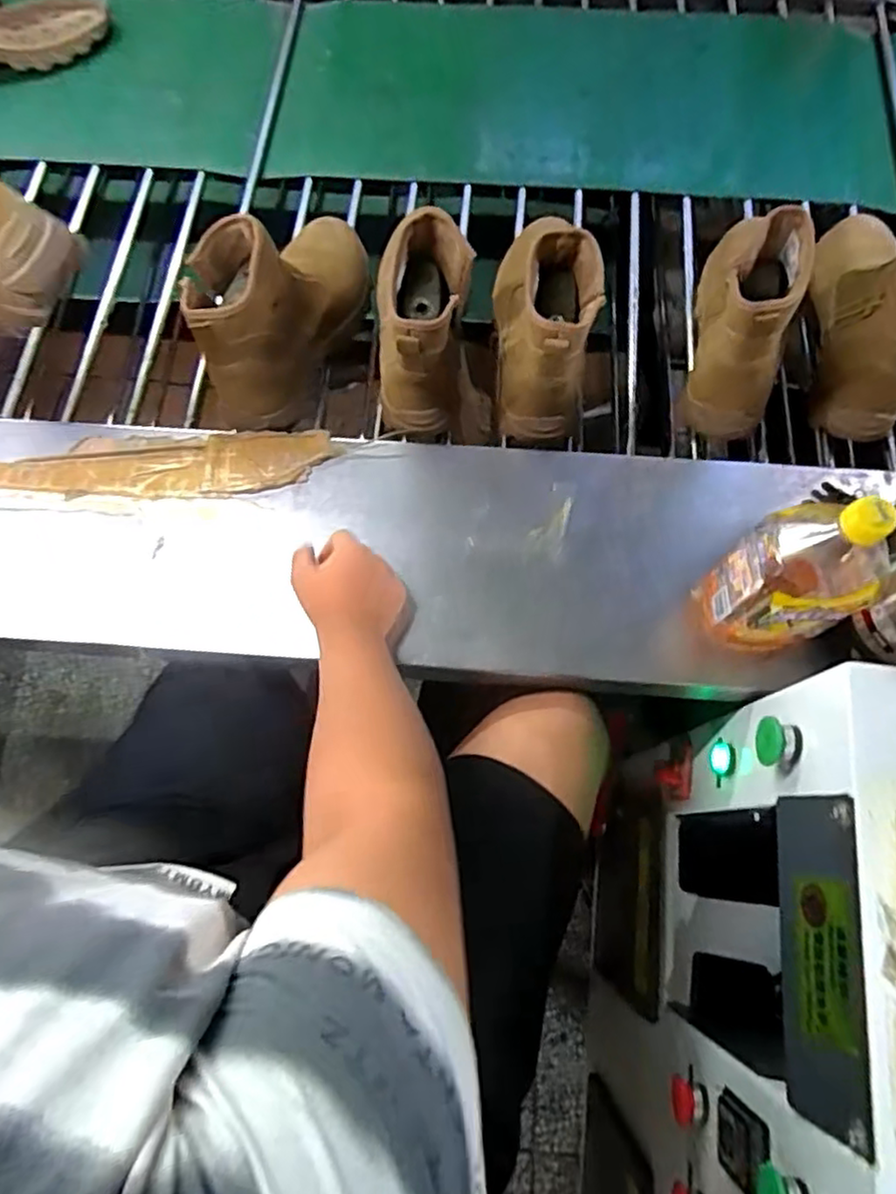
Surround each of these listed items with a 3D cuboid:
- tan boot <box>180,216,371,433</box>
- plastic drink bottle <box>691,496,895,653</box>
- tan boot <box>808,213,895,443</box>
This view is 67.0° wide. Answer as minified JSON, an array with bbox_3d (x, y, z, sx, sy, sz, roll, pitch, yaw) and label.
[{"bbox_3d":[-0.165,-0.330,0.698,0.098,0.154,0.272,20,74,7],"label":"tan boot"},{"bbox_3d":[0.287,-0.020,0.547,0.107,0.203,0.096,-33,75,-9],"label":"plastic drink bottle"},{"bbox_3d":[0.451,-0.320,0.694,0.092,0.150,0.274,10,73,4],"label":"tan boot"}]

